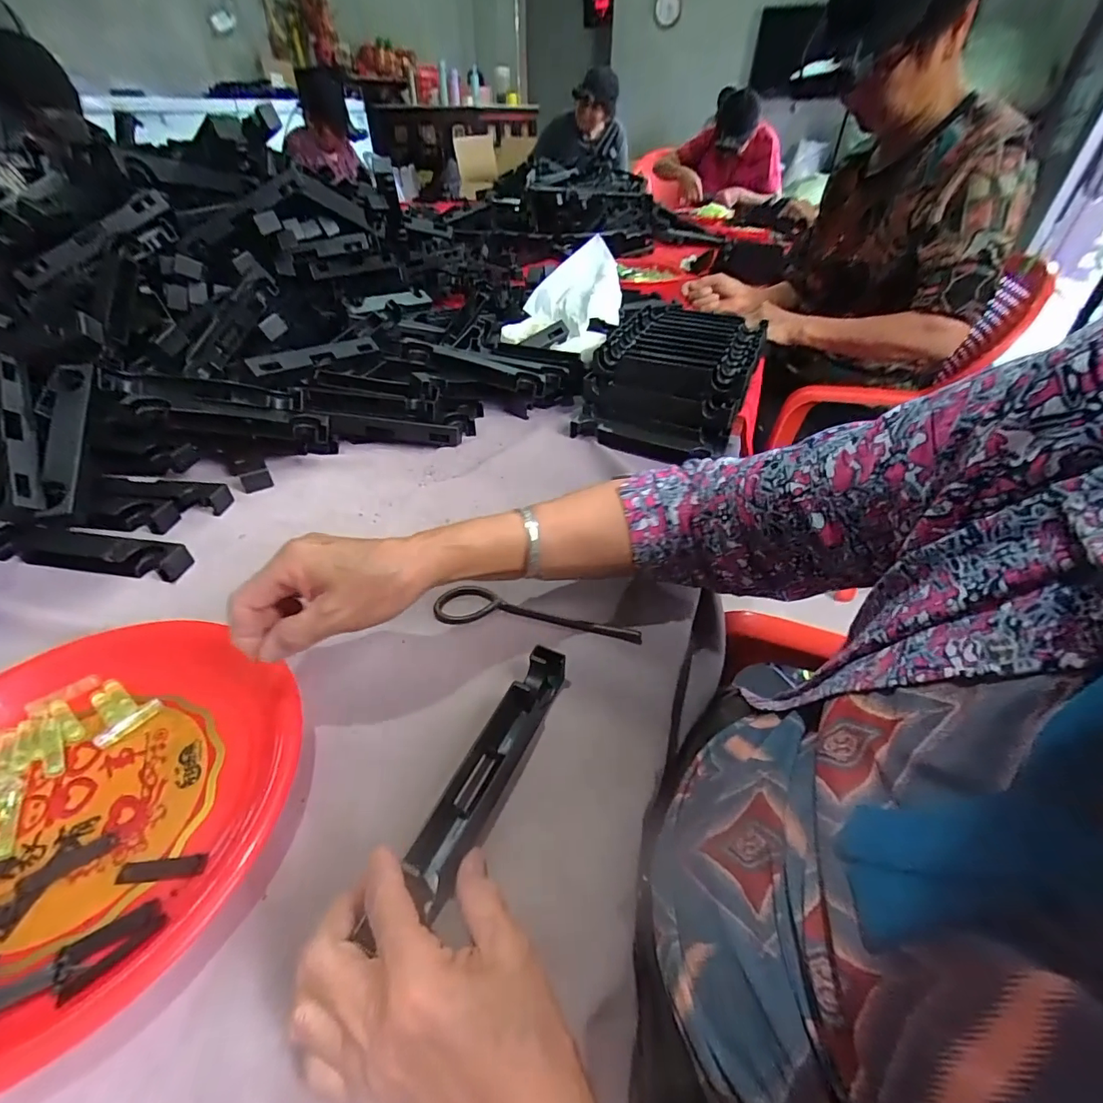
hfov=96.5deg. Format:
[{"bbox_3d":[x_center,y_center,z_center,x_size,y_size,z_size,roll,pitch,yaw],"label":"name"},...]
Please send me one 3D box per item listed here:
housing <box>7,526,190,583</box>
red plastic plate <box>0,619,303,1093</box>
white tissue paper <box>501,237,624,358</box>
[{"bbox_3d":[-0.422,0.001,0.460,0.161,0.025,0.032,4,43,3],"label":"housing"},{"bbox_3d":[-0.297,0.148,0.296,0.254,0.030,0.241,1,43,0],"label":"red plastic plate"},{"bbox_3d":[0.022,-0.400,0.800,0.160,0.141,0.169,23,46,23],"label":"white tissue paper"}]

